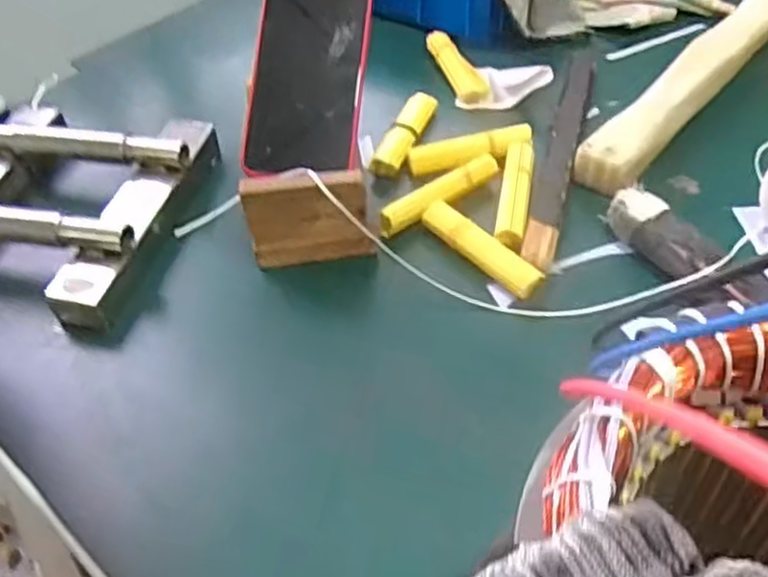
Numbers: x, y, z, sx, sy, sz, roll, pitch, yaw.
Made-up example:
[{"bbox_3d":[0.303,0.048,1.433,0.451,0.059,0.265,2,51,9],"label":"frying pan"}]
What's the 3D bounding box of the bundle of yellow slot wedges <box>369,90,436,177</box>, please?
[{"bbox_3d":[0.017,-0.122,0.582,0.026,0.022,0.101,12,49,16],"label":"bundle of yellow slot wedges"}]

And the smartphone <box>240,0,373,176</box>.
[{"bbox_3d":[-0.056,-0.163,0.537,0.082,0.007,0.163,6,80,-3],"label":"smartphone"}]

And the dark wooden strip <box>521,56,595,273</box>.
[{"bbox_3d":[0.134,-0.104,0.541,0.024,0.017,0.259,11,48,15],"label":"dark wooden strip"}]

